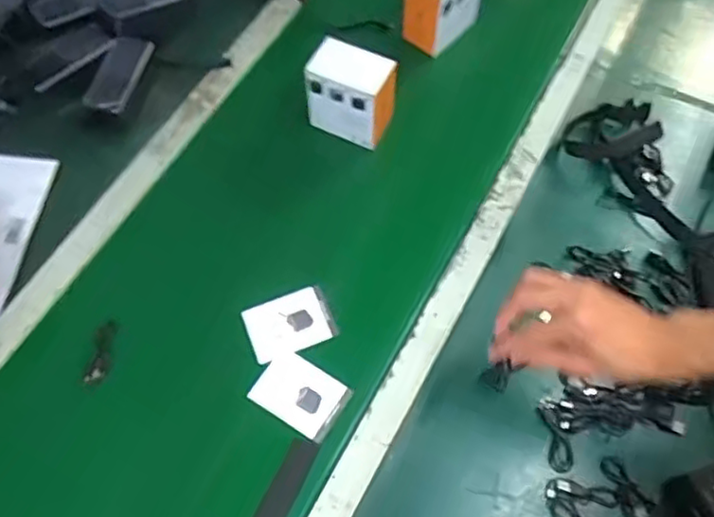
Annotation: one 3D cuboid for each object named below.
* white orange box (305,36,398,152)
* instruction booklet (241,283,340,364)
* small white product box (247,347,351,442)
[{"bbox_3d":[-0.004,-0.217,0.877,0.114,0.127,0.061,23,69,13],"label":"white orange box"},{"bbox_3d":[-0.081,0.078,0.796,0.100,0.012,0.071,-23,67,-7],"label":"instruction booklet"},{"bbox_3d":[-0.065,0.155,0.752,0.102,0.008,0.072,29,71,15],"label":"small white product box"}]

